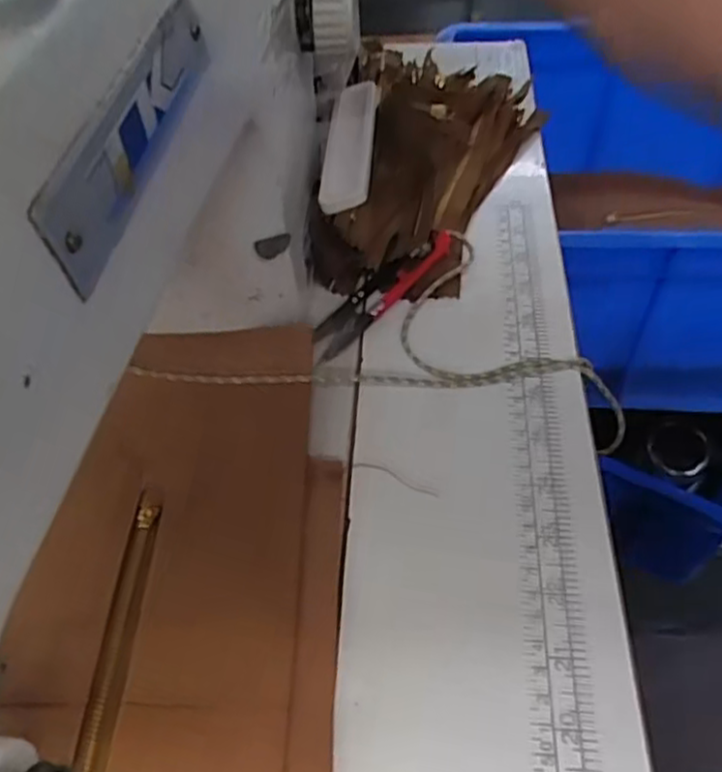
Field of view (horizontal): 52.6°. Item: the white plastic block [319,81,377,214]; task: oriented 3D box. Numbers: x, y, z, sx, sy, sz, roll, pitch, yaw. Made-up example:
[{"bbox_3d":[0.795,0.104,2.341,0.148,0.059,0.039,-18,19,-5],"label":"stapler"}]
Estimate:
[{"bbox_3d":[-0.005,-0.132,0.390,0.023,0.013,0.106,2,50,4],"label":"white plastic block"}]

